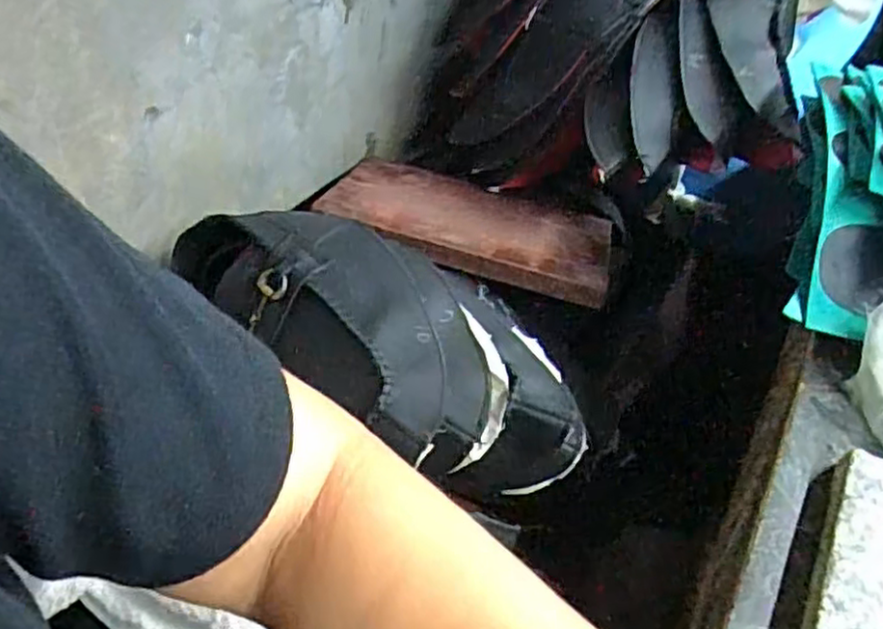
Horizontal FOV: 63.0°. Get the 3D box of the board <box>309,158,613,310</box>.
[{"bbox_3d":[0.031,-0.092,0.712,0.272,0.021,0.175,19,33,9],"label":"board"}]

